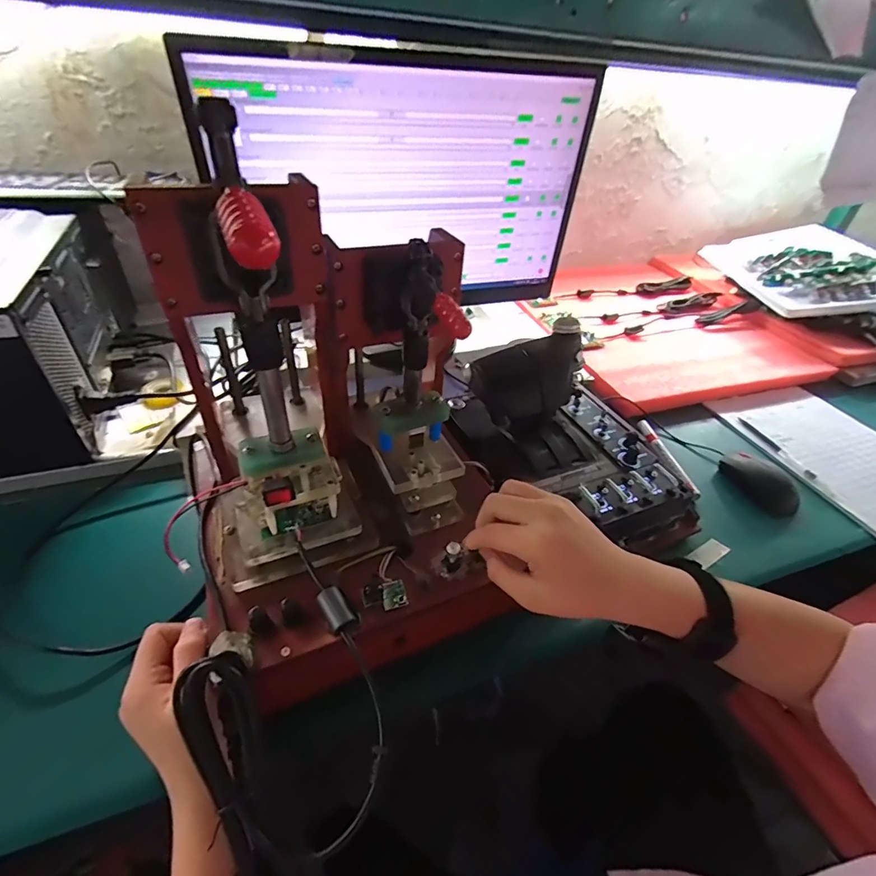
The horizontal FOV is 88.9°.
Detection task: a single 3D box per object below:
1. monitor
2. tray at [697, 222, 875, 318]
[{"bbox_3d":[-0.036,-0.315,0.584,0.489,0.288,0.044,-8,42,-15],"label":"monitor"},{"bbox_3d":[0.800,-0.354,0.938,0.406,0.064,0.363,-9,42,-17],"label":"tray"}]

